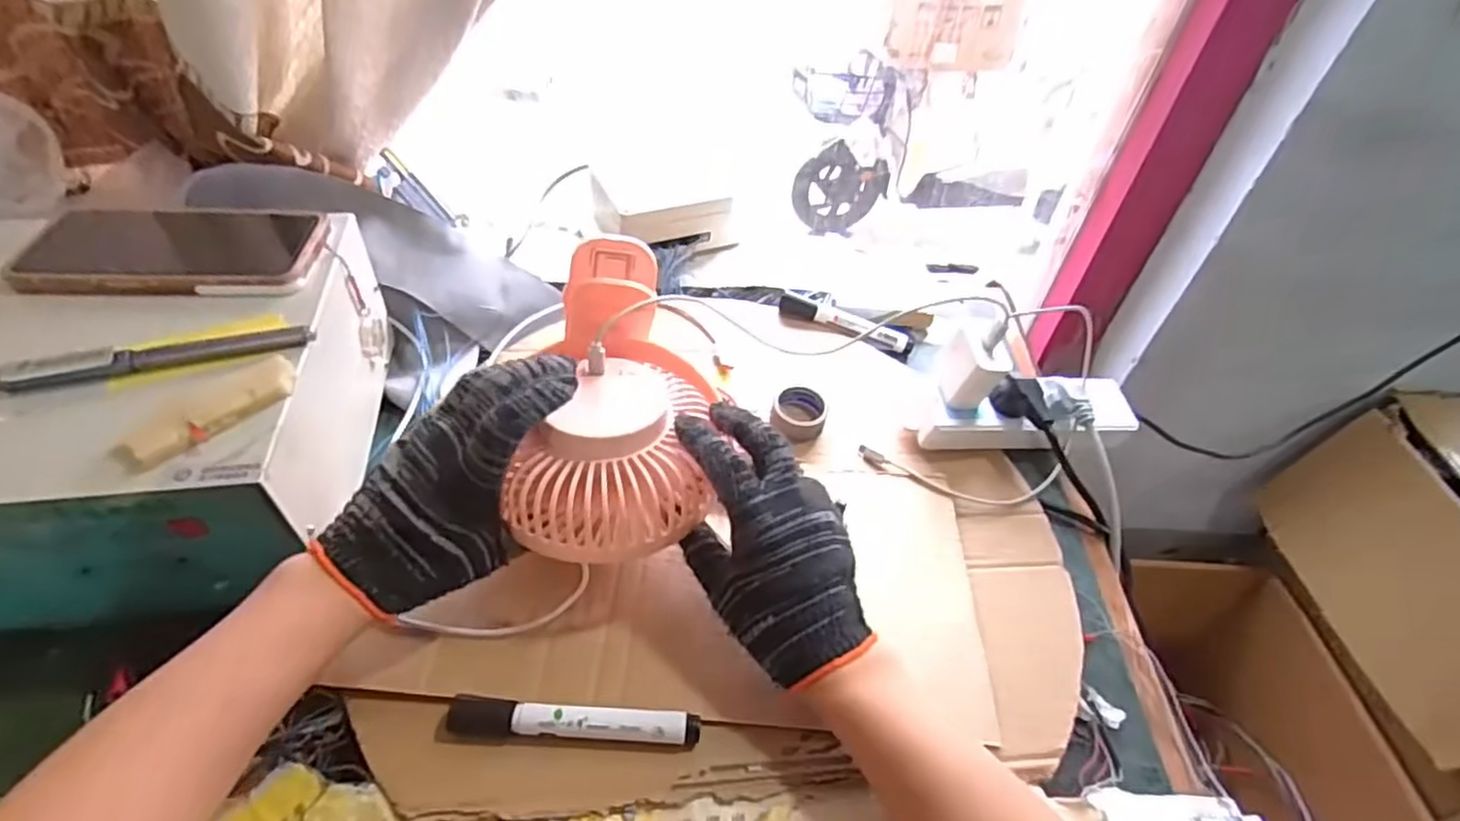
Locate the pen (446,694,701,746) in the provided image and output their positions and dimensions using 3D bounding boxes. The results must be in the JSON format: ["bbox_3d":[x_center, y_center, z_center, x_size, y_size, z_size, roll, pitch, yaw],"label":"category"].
[{"bbox_3d":[-0.083,0.168,0.382,0.132,0.016,0.020,4,46,-3],"label":"pen"}]

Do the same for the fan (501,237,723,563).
[{"bbox_3d":[-0.073,-0.012,0.454,0.115,0.077,0.218,1,61,-6],"label":"fan"}]

